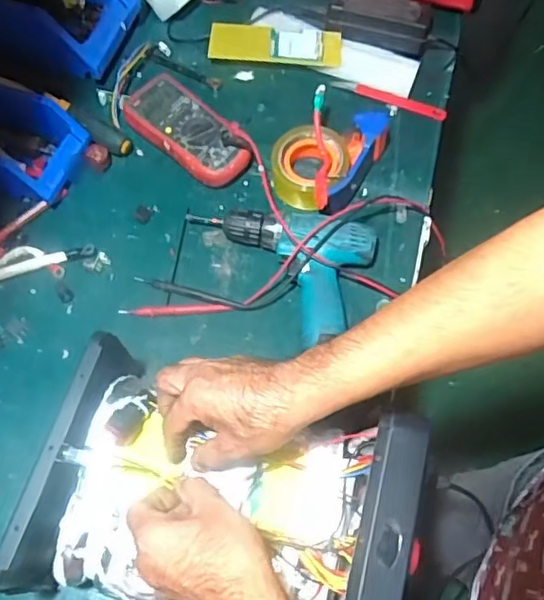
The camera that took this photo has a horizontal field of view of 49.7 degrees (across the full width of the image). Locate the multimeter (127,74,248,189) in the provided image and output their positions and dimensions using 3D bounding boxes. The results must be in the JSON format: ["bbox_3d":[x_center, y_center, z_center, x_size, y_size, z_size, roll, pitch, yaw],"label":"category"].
[{"bbox_3d":[-0.108,-0.222,0.782,0.180,0.050,0.086,38,70,13],"label":"multimeter"}]

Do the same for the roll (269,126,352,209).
[{"bbox_3d":[0.048,-0.171,0.760,0.093,0.055,0.093,1,66,-2],"label":"roll"}]

